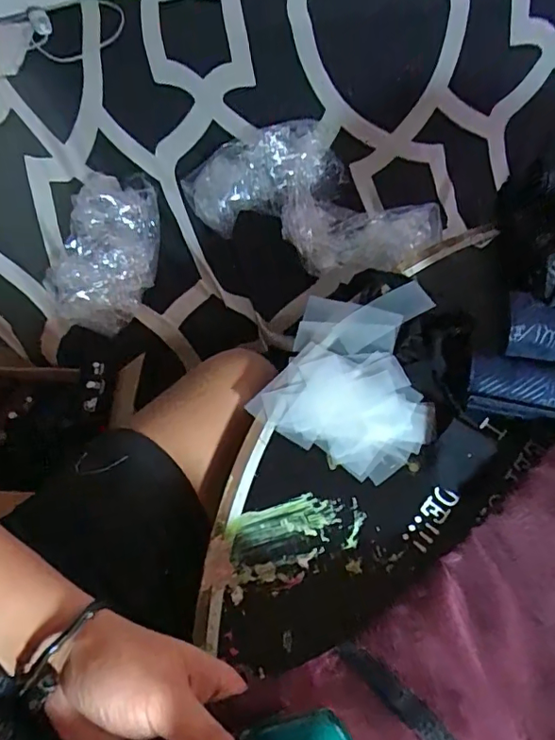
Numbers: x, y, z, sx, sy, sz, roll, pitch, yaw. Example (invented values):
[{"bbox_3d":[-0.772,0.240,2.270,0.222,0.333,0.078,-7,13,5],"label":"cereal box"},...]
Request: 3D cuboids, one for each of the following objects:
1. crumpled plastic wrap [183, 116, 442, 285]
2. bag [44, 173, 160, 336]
[{"bbox_3d":[0.075,-0.332,1.009,0.469,0.105,0.268,26,63,19],"label":"crumpled plastic wrap"},{"bbox_3d":[-0.312,-0.238,0.986,0.173,0.125,0.312,1,58,5],"label":"bag"}]

